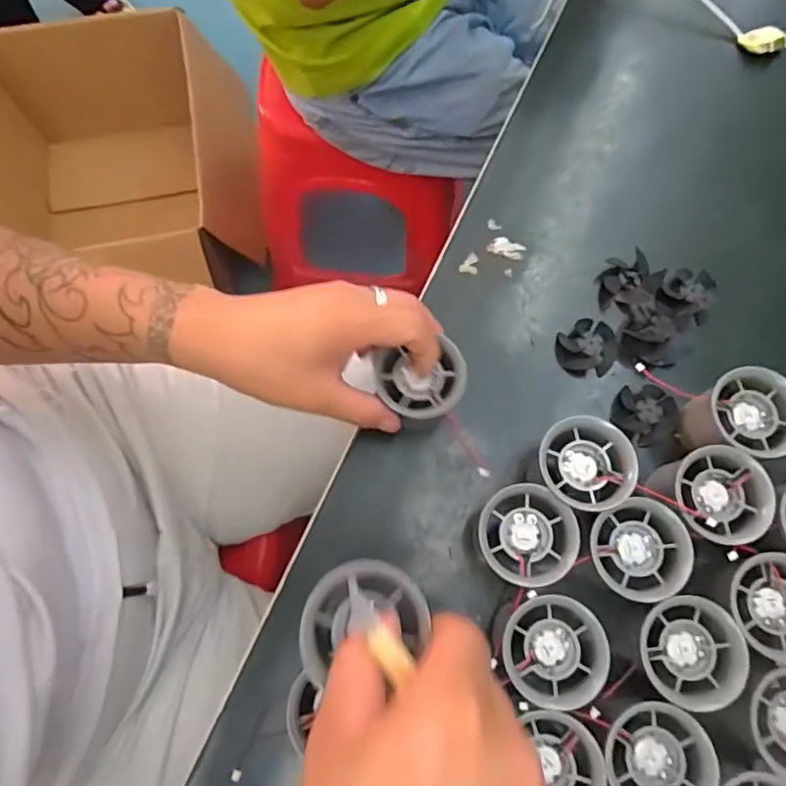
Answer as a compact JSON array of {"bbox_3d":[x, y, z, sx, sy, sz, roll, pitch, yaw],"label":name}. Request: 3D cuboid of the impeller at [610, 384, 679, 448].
[{"bbox_3d":[0.175,0.015,0.381,0.041,0.014,0.037,42,77,10],"label":"impeller"}]

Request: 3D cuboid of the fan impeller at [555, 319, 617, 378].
[{"bbox_3d":[0.139,-0.031,0.394,0.037,0.019,0.040,0,74,-1],"label":"fan impeller"}]

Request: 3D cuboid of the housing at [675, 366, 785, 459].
[{"bbox_3d":[0.217,0.018,0.356,0.060,0.059,0.056,-7,74,-3],"label":"housing"}]

